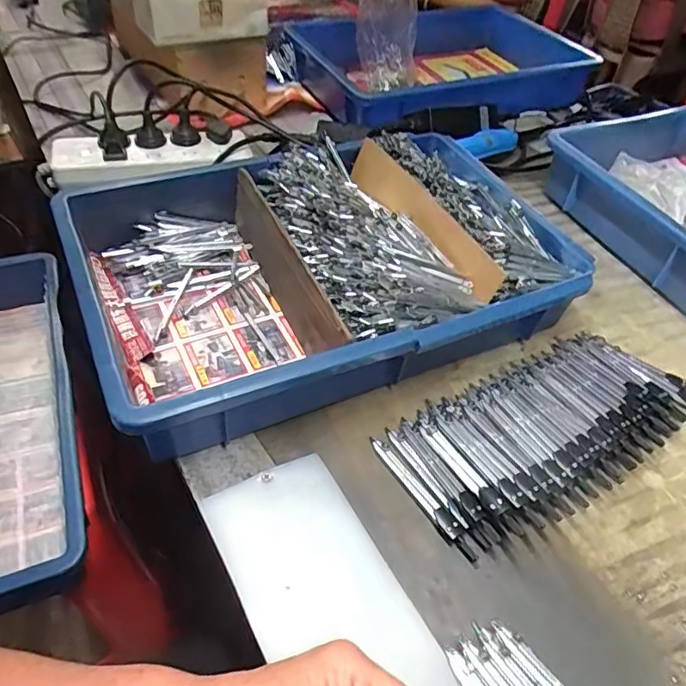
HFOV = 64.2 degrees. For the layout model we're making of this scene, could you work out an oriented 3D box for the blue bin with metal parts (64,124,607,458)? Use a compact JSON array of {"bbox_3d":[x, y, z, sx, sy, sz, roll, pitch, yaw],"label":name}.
[{"bbox_3d":[-0.014,-0.079,0.521,0.436,0.091,0.286,-17,52,-21],"label":"blue bin with metal parts"}]

